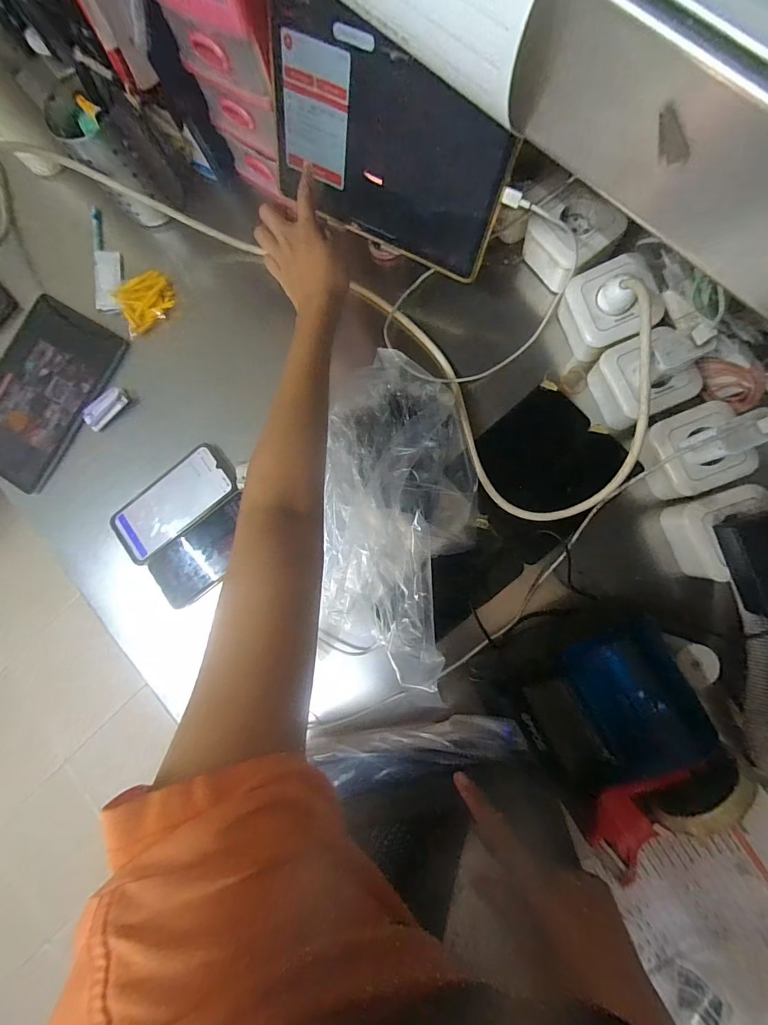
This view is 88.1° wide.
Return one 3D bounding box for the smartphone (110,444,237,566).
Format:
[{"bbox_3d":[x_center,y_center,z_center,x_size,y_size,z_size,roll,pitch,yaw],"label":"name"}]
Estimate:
[{"bbox_3d":[-0.275,-0.011,0.518,0.177,0.010,0.084,-38,81,3],"label":"smartphone"}]

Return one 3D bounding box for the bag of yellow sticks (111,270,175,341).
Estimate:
[{"bbox_3d":[-0.341,-0.302,0.563,0.075,0.032,0.104,27,89,10],"label":"bag of yellow sticks"}]

